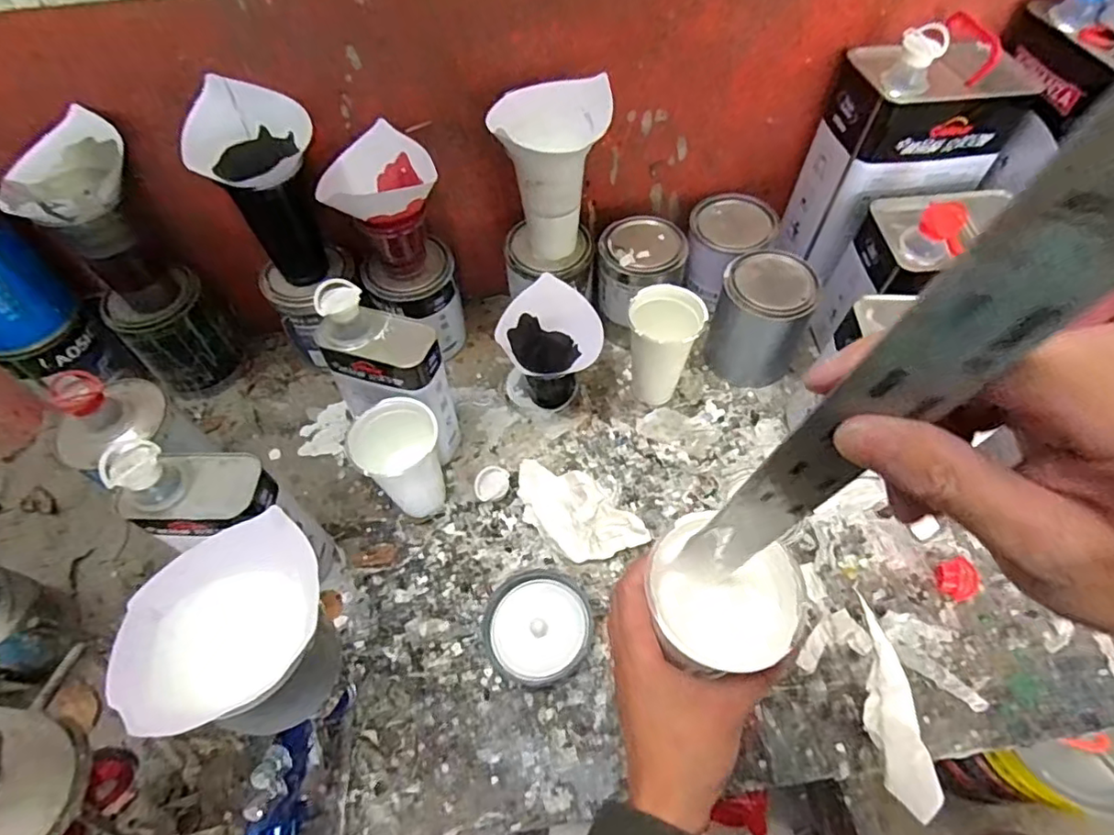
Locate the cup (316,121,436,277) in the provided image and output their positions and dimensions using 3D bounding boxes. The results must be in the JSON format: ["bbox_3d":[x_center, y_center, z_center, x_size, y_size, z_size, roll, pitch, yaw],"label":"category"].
[{"bbox_3d":[-0.187,-0.229,0.650,0.114,0.127,0.088,-15,59,-8],"label":"cup"}]

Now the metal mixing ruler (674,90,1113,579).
[{"bbox_3d":[0.092,0.012,0.200,0.032,0.300,0.006,13,63,3],"label":"metal mixing ruler"}]

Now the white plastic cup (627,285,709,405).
[{"bbox_3d":[0.121,-0.077,0.693,0.082,0.146,0.078,0,58,1],"label":"white plastic cup"}]

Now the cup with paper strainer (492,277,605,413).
[{"bbox_3d":[-0.010,-0.079,0.710,0.112,0.134,0.099,-27,62,-15],"label":"cup with paper strainer"}]

